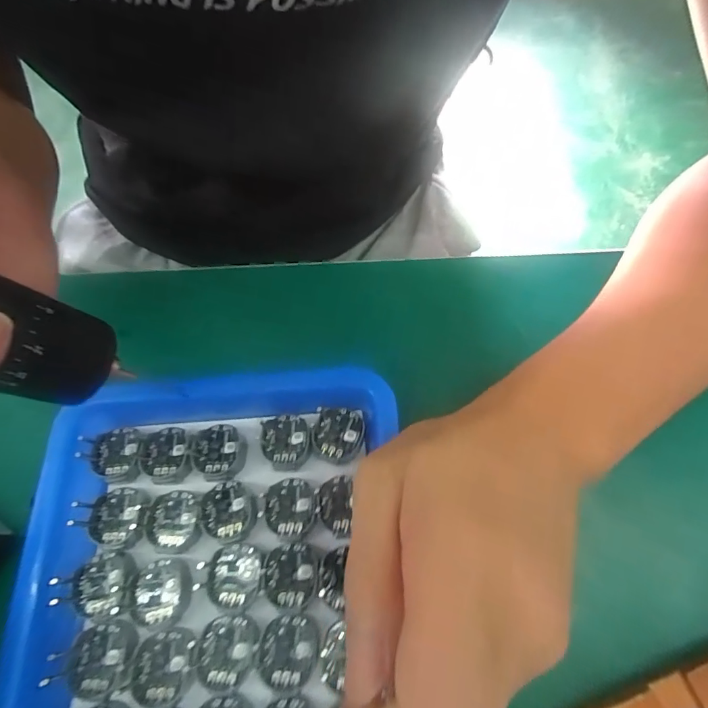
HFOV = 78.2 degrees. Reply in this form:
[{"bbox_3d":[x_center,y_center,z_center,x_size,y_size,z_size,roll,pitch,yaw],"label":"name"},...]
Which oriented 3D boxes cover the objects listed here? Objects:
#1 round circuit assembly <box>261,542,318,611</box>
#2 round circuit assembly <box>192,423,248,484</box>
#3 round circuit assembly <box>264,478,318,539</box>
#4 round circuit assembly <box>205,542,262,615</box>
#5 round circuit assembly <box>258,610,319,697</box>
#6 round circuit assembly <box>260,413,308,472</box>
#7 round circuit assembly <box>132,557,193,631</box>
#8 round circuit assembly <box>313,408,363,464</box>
[{"bbox_3d":[-0.029,0.099,0.195,0.024,0.004,0.026,-1,69,3],"label":"round circuit assembly"},{"bbox_3d":[-0.069,0.051,0.224,0.026,0.009,0.026,-1,69,3],"label":"round circuit assembly"},{"bbox_3d":[-0.030,0.073,0.206,0.024,0.004,0.026,-1,69,3],"label":"round circuit assembly"},{"bbox_3d":[-0.054,0.101,0.196,0.024,0.004,0.028,3,69,4],"label":"round circuit assembly"},{"bbox_3d":[-0.028,0.126,0.183,0.024,0.004,0.028,8,70,6],"label":"round circuit assembly"},{"bbox_3d":[-0.035,0.044,0.219,0.024,0.004,0.027,0,69,3],"label":"round circuit assembly"},{"bbox_3d":[-0.088,0.109,0.199,0.024,0.009,0.028,-26,70,-7],"label":"round circuit assembly"},{"bbox_3d":[-0.008,0.040,0.218,0.025,0.004,0.028,13,71,8],"label":"round circuit assembly"}]

